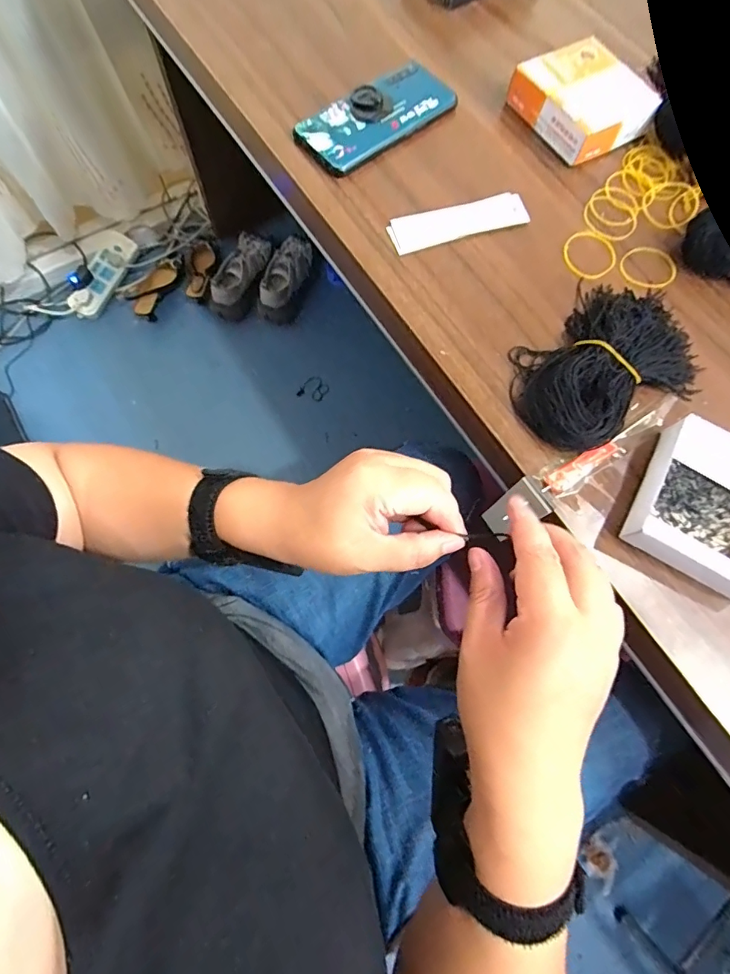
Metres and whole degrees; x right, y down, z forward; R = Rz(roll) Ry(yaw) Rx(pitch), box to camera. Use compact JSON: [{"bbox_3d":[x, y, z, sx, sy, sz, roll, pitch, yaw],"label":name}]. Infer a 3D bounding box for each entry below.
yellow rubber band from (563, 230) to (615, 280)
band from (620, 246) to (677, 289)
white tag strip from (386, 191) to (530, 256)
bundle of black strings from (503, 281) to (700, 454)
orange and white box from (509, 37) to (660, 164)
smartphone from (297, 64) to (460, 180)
[{"bbox_3d":[0.206,-0.213,0.425,0.053,0.004,0.047,-38,77,-11],"label":"yellow rubber band"},{"bbox_3d":[0.259,-0.200,0.426,0.057,0.004,0.045,-18,73,-9],"label":"band"},{"bbox_3d":[0.085,-0.243,0.426,0.128,0.004,0.035,-18,84,-7],"label":"white tag strip"},{"bbox_3d":[0.199,-0.103,0.375,0.120,0.035,0.172,43,77,11],"label":"bundle of black strings"},{"bbox_3d":[0.217,-0.382,0.462,0.105,0.040,0.111,-26,75,-8],"label":"orange and white box"},{"bbox_3d":[0.012,-0.362,0.457,0.156,0.025,0.065,-39,77,-11],"label":"smartphone"}]

